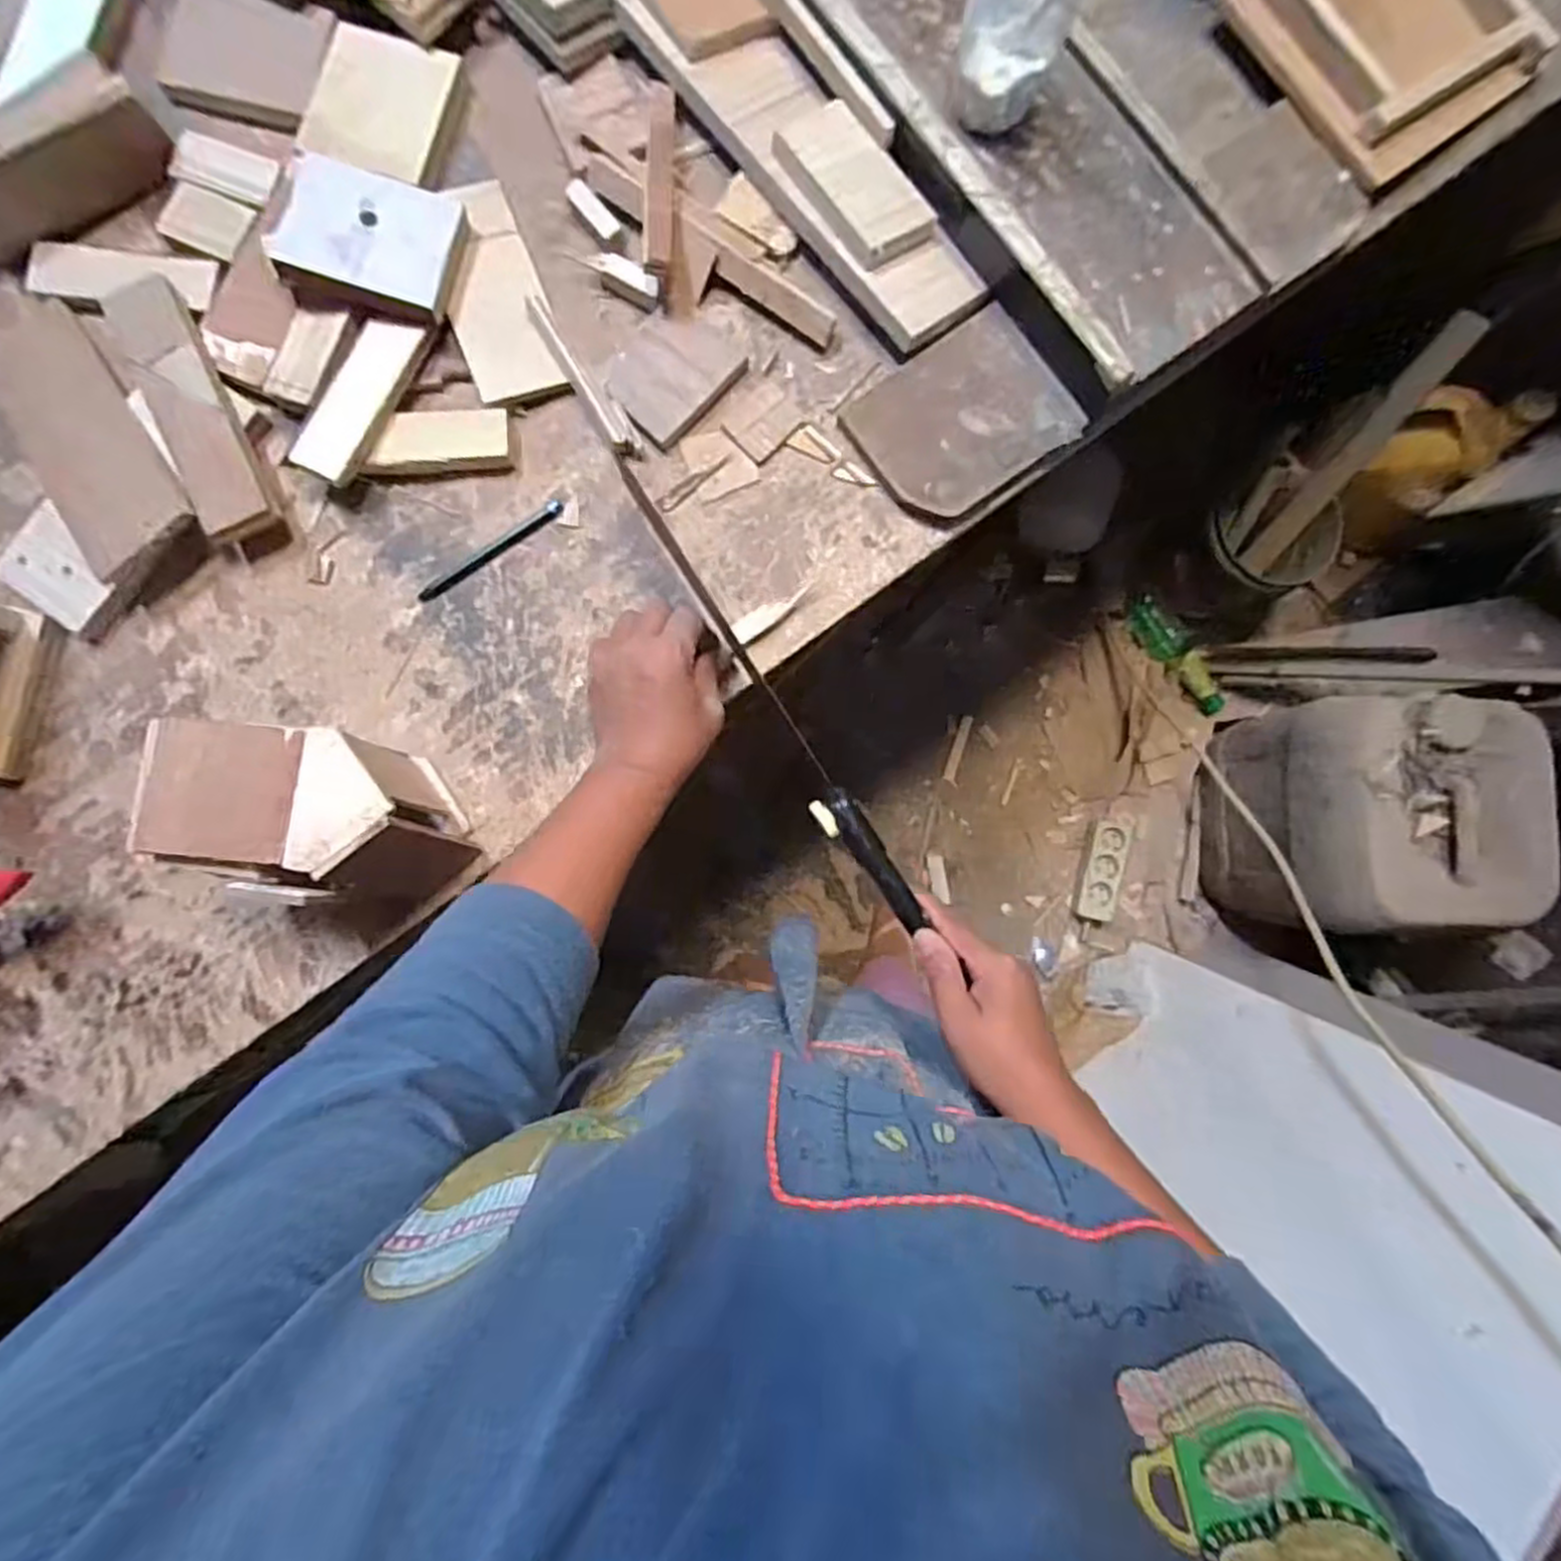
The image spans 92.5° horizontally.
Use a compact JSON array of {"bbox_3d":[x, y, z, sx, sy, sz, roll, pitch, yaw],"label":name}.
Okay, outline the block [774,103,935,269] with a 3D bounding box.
[{"bbox_3d":[0.049,-0.402,0.500,0.065,0.009,0.115,-36,87,-14],"label":"block"}]

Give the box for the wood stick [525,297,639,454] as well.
[{"bbox_3d":[-0.133,-0.274,0.507,0.017,0.016,0.121,-33,90,-4],"label":"wood stick"}]

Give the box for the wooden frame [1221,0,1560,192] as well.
[{"bbox_3d":[0.432,-0.536,0.529,0.179,0.039,0.185,-33,86,-2],"label":"wooden frame"}]

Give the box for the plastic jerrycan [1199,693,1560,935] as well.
[{"bbox_3d":[0.755,0.048,0.994,0.232,0.312,0.273,-1,86,1],"label":"plastic jerrycan"}]

